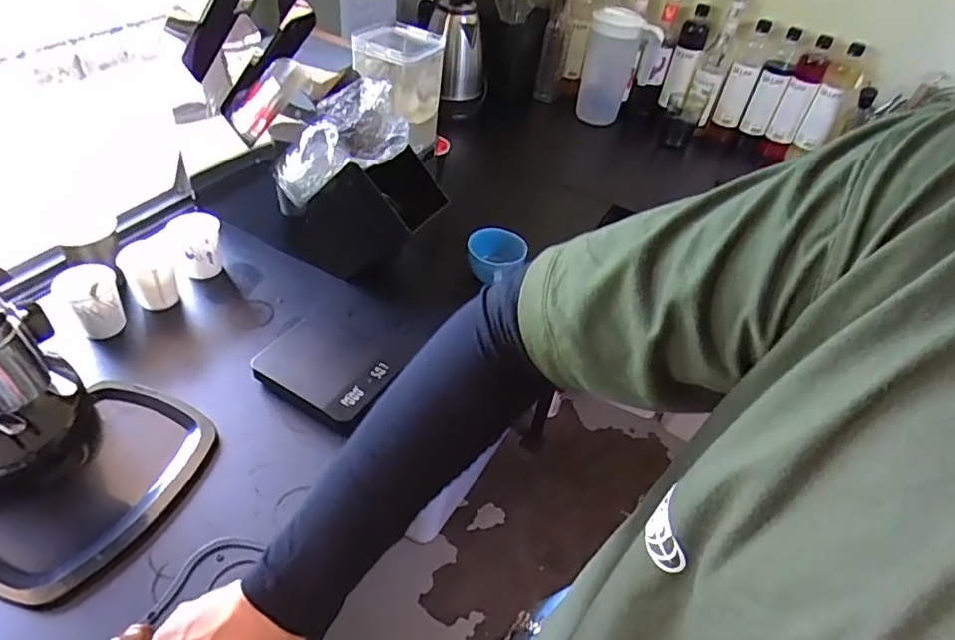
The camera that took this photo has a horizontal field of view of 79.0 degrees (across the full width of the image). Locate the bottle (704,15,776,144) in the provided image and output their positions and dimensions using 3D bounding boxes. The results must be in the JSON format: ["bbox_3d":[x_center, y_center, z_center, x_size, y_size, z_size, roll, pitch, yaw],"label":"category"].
[{"bbox_3d":[0.620,-0.561,1.377,0.075,0.255,0.060,26,46,17],"label":"bottle"}]

